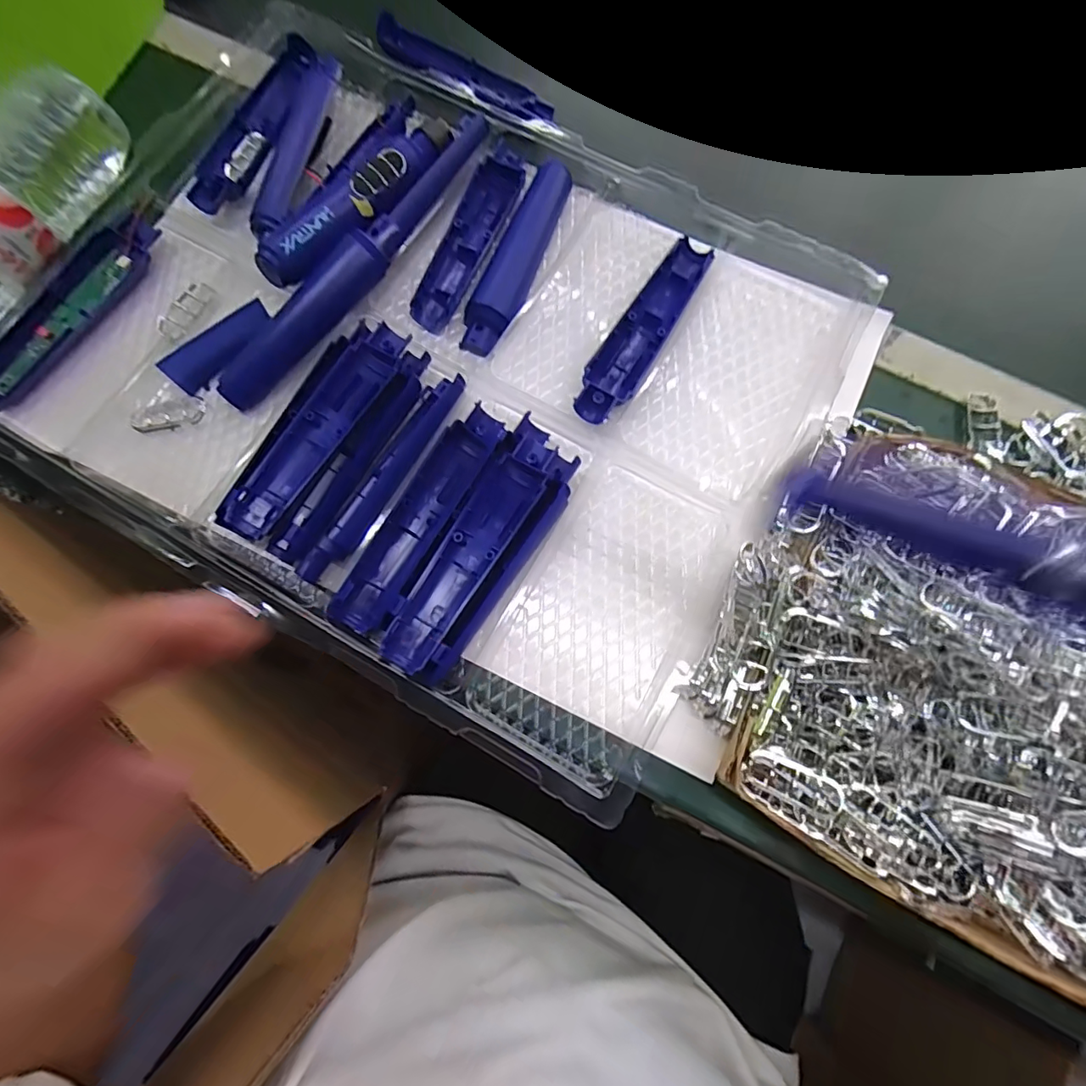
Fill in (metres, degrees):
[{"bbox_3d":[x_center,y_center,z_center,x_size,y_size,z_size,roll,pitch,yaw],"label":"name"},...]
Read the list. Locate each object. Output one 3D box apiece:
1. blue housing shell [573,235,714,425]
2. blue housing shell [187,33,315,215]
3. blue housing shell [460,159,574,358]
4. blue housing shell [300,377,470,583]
[{"bbox_3d":[0.074,-0.156,0.389,0.038,0.019,0.165,32,80,5],"label":"blue housing shell"},{"bbox_3d":[-0.231,-0.335,0.425,0.042,0.015,0.173,24,80,4],"label":"blue housing shell"},{"bbox_3d":[-0.018,-0.220,0.408,0.037,0.013,0.172,24,80,4],"label":"blue housing shell"},{"bbox_3d":[-0.105,-0.045,0.355,0.026,0.018,0.164,31,80,5],"label":"blue housing shell"}]

